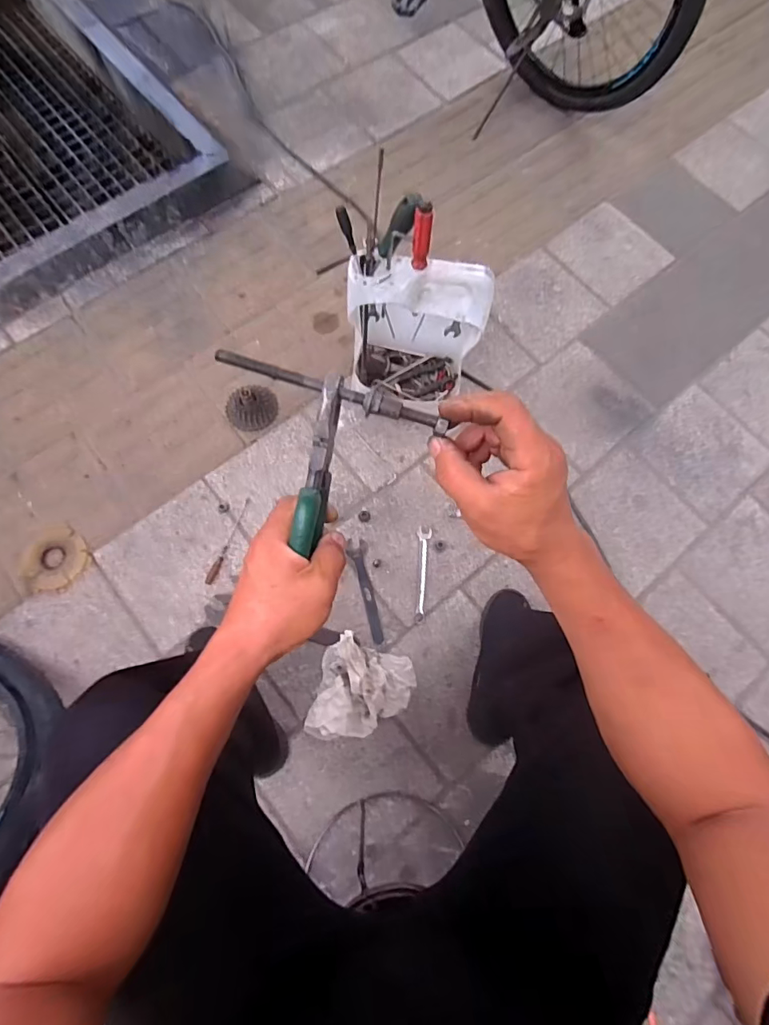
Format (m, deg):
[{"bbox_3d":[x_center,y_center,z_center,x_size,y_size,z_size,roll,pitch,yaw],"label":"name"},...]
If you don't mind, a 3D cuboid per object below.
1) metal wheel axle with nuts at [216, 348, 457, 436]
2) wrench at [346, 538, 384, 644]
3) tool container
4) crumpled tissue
[{"bbox_3d":[-0.037,-0.090,0.356,0.181,0.013,0.016,17,77,0],"label":"metal wheel axle with nuts"},{"bbox_3d":[-0.036,0.151,0.927,0.035,0.009,0.203,-11,75,-6],"label":"wrench"},{"bbox_3d":[0.049,-0.331,0.888,0.227,0.388,0.147,3,74,-2],"label":"tool container"},{"bbox_3d":[-0.039,0.322,0.844,0.169,0.070,0.182,18,74,2],"label":"crumpled tissue"}]

